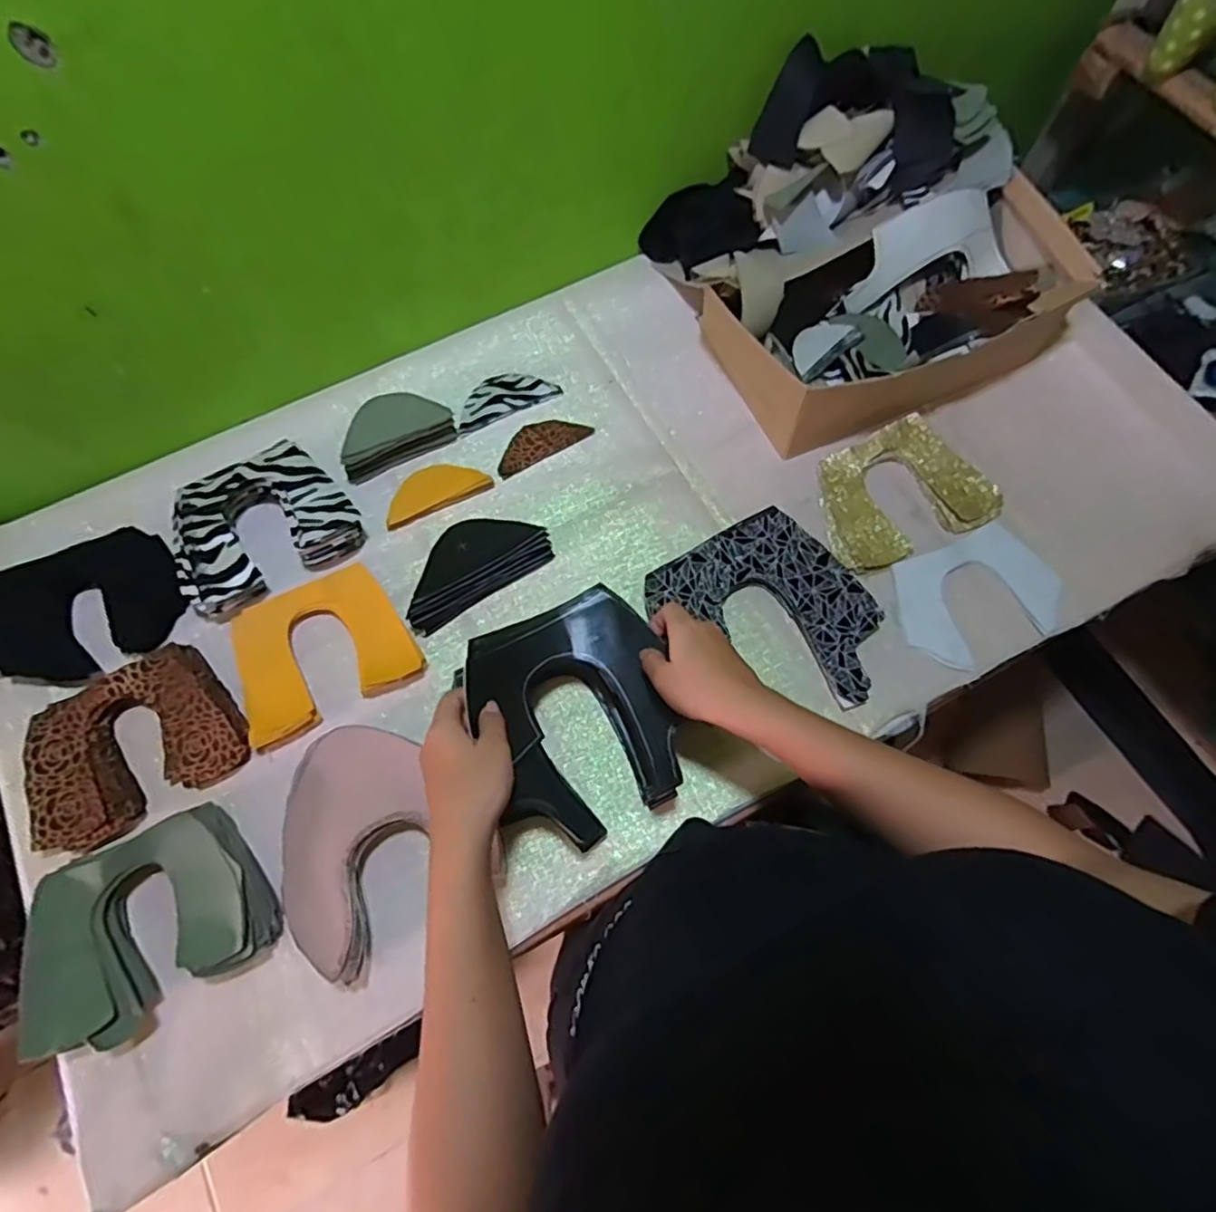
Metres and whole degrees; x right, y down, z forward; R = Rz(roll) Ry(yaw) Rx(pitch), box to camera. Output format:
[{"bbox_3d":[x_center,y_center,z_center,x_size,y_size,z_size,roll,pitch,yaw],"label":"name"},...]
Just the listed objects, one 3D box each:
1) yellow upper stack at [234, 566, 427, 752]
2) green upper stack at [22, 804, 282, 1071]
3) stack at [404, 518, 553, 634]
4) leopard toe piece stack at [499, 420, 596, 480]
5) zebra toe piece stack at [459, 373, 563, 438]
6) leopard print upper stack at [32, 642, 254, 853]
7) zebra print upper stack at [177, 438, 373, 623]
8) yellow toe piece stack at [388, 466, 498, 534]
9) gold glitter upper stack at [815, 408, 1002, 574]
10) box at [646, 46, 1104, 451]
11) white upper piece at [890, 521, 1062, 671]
[{"bbox_3d":[-0.262,0.040,0.594,0.153,0.023,0.128,-27,71,-10],"label":"yellow upper stack"},{"bbox_3d":[-0.353,0.242,0.504,0.163,0.060,0.136,-31,72,-11],"label":"green upper stack"},{"bbox_3d":[-0.133,-0.041,0.617,0.149,0.035,0.074,-34,72,-12],"label":"stack"},{"bbox_3d":[-0.073,-0.175,0.686,0.106,0.004,0.046,-30,72,-11],"label":"leopard toe piece stack"},{"bbox_3d":[-0.114,-0.228,0.701,0.113,0.006,0.051,-26,71,-10],"label":"zebra toe piece stack"},{"bbox_3d":[-0.411,0.119,0.563,0.164,0.031,0.132,-34,72,-12],"label":"leopard print upper stack"},{"bbox_3d":[-0.334,-0.075,0.624,0.164,0.051,0.131,-34,72,-12],"label":"zebra print upper stack"},{"bbox_3d":[-0.176,-0.119,0.656,0.109,0.013,0.042,-25,71,-9],"label":"yellow toe piece stack"},{"bbox_3d":[0.290,-0.115,0.643,0.171,0.026,0.125,-24,71,-9],"label":"gold glitter upper stack"},{"bbox_3d":[0.256,-0.372,0.672,0.343,0.138,0.345,-23,71,-8],"label":"box"},{"bbox_3d":[0.350,-0.010,0.617,0.157,0.004,0.111,-23,74,-8],"label":"white upper piece"}]

